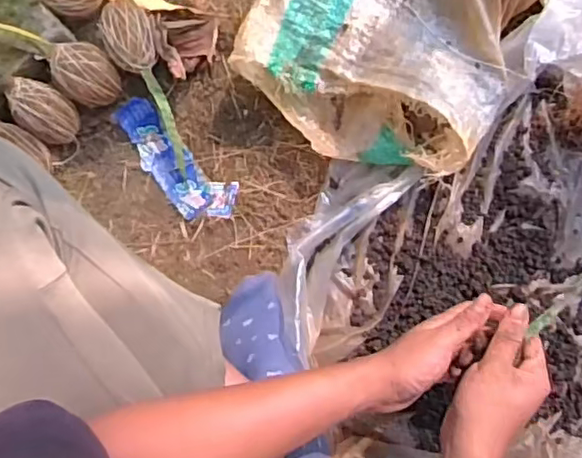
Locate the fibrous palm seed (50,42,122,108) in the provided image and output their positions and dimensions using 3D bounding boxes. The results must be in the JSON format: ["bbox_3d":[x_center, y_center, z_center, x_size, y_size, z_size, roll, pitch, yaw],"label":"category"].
[{"bbox_3d":[-0.236,-0.177,0.693,0.063,0.076,0.063,0,84,3],"label":"fibrous palm seed"}]

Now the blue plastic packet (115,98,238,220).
[{"bbox_3d":[-0.142,-0.078,0.709,0.180,0.021,0.067,43,88,6],"label":"blue plastic packet"}]

